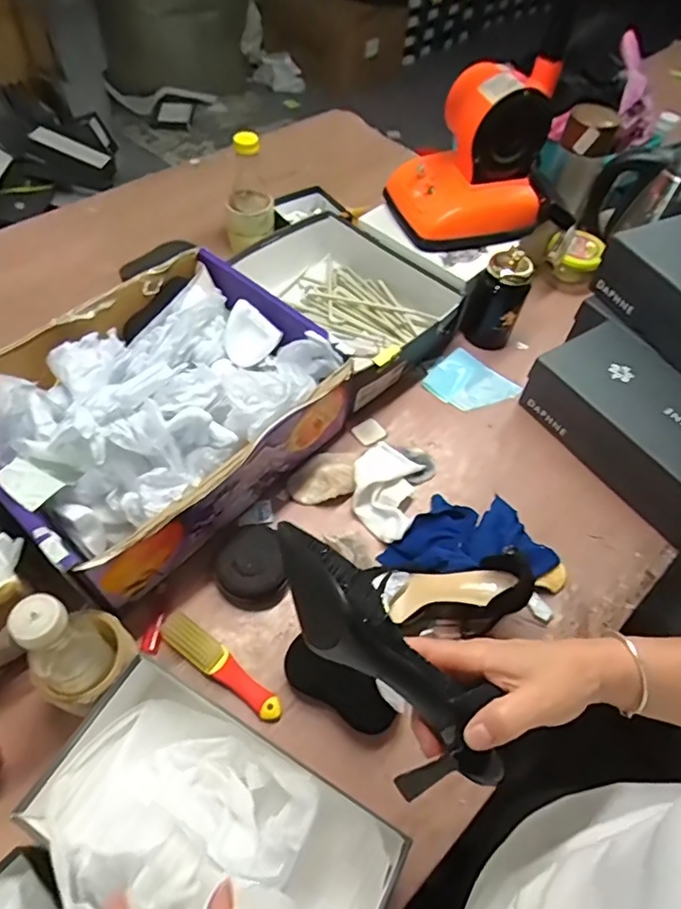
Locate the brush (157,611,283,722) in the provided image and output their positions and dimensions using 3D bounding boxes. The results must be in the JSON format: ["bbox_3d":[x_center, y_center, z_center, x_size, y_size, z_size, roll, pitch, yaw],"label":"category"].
[{"bbox_3d":[-0.130,0.231,0.604,0.161,0.022,0.032,32,59,17],"label":"brush"}]

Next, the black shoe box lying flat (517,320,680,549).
[{"bbox_3d":[0.418,-0.036,0.776,0.187,0.101,0.297,-28,62,-21],"label":"black shoe box lying flat"}]

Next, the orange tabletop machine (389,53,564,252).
[{"bbox_3d":[0.213,-0.457,0.867,0.237,0.234,0.153,-10,57,-11],"label":"orange tabletop machine"}]

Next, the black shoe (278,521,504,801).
[{"bbox_3d":[0.021,0.134,0.381,0.070,0.059,0.197,-34,62,-24],"label":"black shoe"}]

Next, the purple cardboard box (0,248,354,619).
[{"bbox_3d":[-0.224,-0.057,0.703,0.391,0.164,0.325,-37,65,-25],"label":"purple cardboard box"}]

